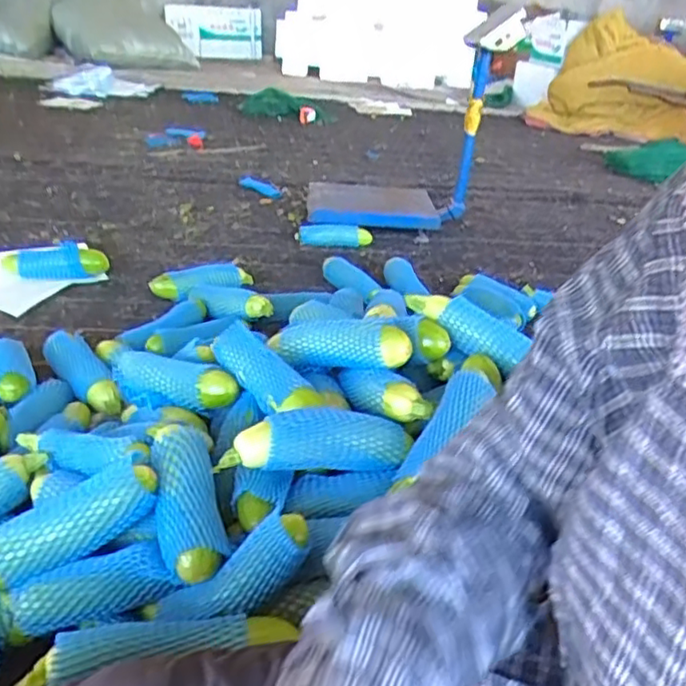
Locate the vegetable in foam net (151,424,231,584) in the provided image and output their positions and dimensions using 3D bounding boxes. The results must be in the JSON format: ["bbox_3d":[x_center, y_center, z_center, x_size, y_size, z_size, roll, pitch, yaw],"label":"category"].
[{"bbox_3d":[-0.176,0.162,0.719,0.071,0.055,0.203,-5,30,-20],"label":"vegetable in foam net"}]

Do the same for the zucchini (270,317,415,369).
[{"bbox_3d":[-0.007,0.004,0.926,0.217,0.062,0.071,2,23,31],"label":"zucchini"}]

